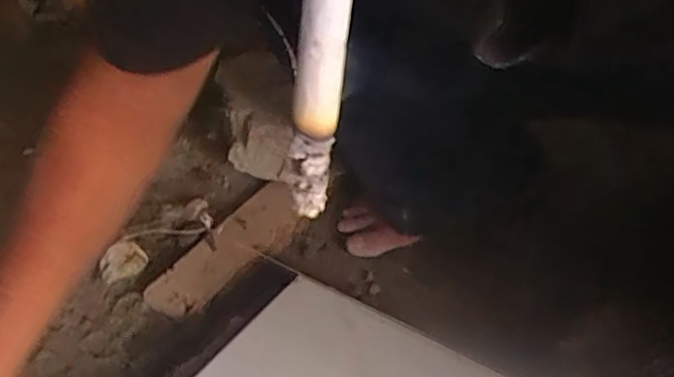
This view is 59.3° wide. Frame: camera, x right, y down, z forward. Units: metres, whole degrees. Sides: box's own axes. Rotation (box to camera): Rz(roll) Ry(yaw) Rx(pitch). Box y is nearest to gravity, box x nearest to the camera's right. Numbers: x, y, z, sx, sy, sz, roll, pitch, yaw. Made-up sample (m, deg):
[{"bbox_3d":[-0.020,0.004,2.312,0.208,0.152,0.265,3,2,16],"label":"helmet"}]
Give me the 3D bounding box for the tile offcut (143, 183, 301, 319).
[{"bbox_3d":[-0.105,0.057,0.606,0.071,0.016,0.199,19,44,26],"label":"tile offcut"}]

